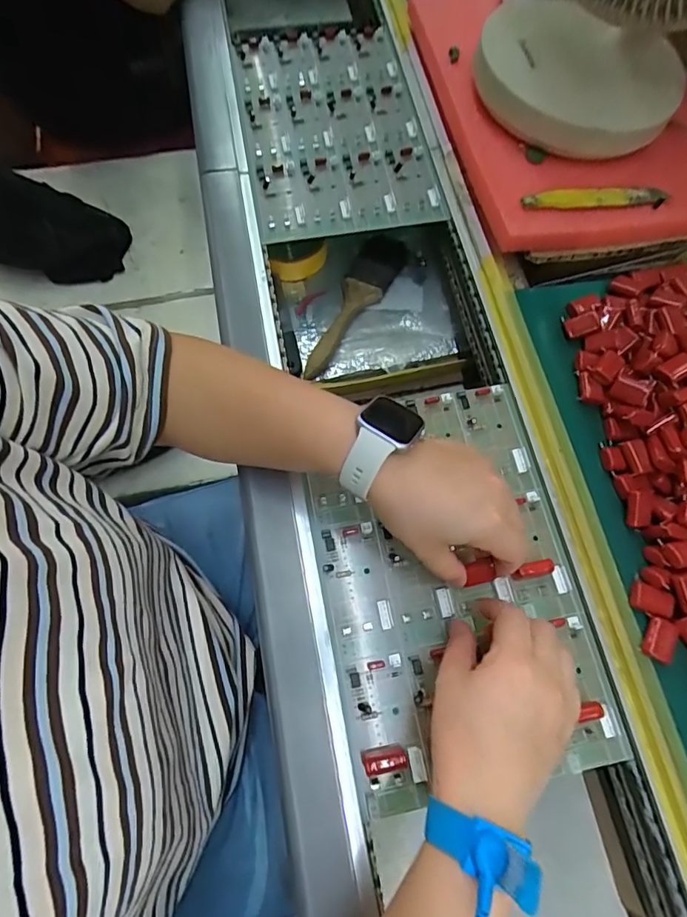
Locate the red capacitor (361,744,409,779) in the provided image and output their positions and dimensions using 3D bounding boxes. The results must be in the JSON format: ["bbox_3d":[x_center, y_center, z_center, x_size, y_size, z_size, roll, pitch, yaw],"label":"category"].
[{"bbox_3d":[0.027,0.195,0.326,0.028,0.022,0.012,-11,70,-5],"label":"red capacitor"}]

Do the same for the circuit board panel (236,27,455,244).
[{"bbox_3d":[-0.015,-0.364,0.541,0.183,0.026,0.296,-10,70,-5],"label":"circuit board panel"}]

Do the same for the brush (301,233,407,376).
[{"bbox_3d":[0.010,-0.170,0.547,0.048,0.016,0.198,27,71,9],"label":"brush"}]

